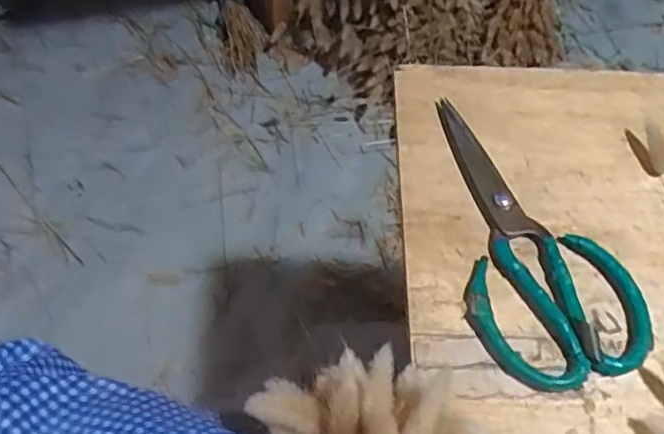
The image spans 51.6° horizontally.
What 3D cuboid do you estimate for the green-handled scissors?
[{"bbox_3d":[0.130,0.005,0.455,0.105,0.012,0.216,-5,58,-6],"label":"green-handled scissors"}]

